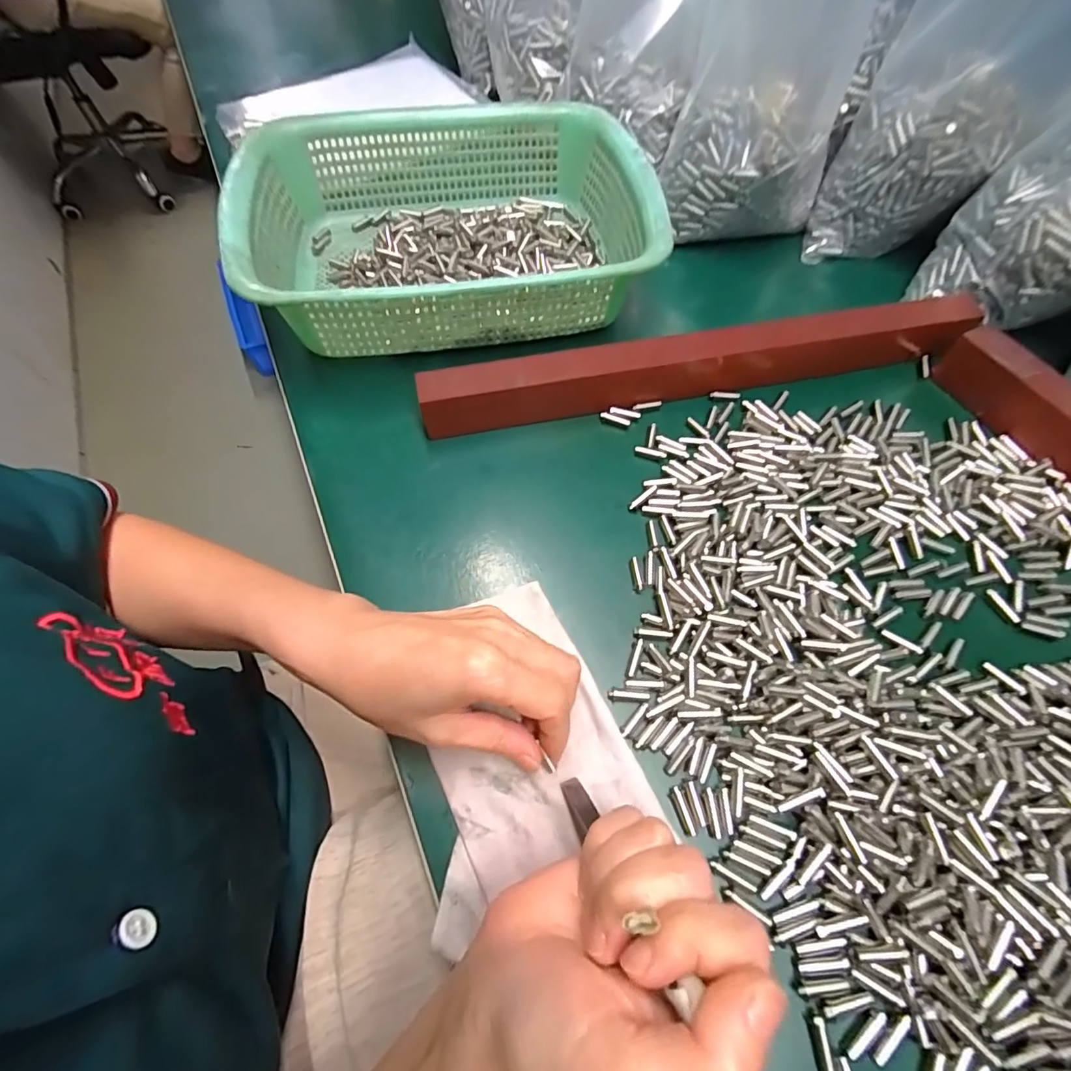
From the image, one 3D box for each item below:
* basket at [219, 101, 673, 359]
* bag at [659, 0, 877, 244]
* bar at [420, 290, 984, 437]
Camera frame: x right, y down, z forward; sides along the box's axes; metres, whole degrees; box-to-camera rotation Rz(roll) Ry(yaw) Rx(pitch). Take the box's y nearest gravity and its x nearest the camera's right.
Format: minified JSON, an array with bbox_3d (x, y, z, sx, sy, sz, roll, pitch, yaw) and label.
[{"bbox_3d":[-0.063,-0.235,0.382,0.284,0.077,0.214,-11,61,-5],"label":"basket"},{"bbox_3d":[0.179,-0.361,0.376,0.117,0.238,0.069,14,27,9],"label":"bag"},{"bbox_3d":[0.116,-0.120,0.350,0.386,0.040,0.027,-10,61,-4],"label":"bar"}]

